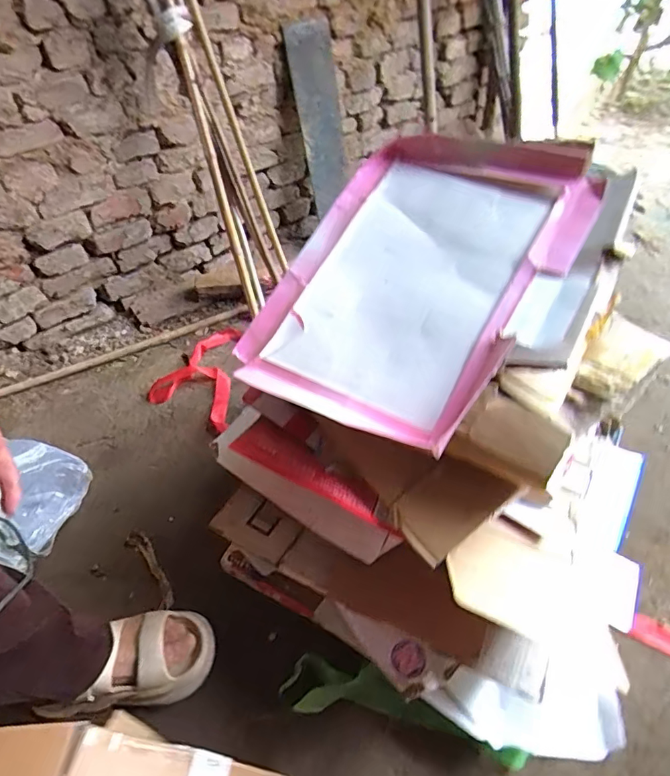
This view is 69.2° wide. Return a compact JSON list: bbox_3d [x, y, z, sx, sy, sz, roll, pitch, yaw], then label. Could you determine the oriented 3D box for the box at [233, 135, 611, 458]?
[{"bbox_3d":[0.090,-0.139,0.567,0.304,0.032,0.403,22,72,28],"label":"box"}]

